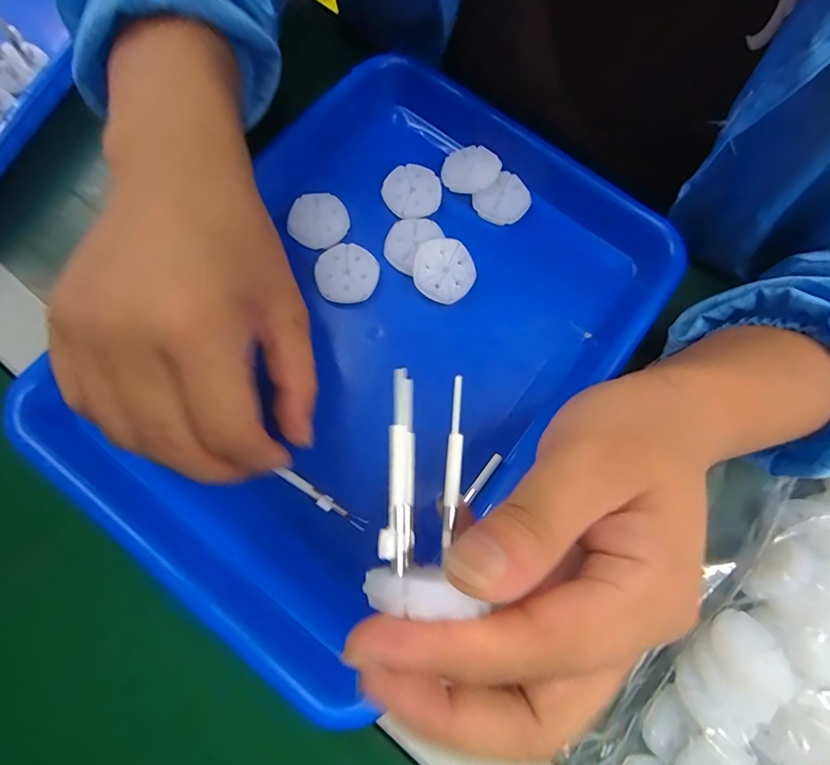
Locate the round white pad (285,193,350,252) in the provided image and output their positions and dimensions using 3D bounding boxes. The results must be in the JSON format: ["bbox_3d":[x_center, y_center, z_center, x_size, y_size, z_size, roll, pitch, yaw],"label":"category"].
[{"bbox_3d":[-0.062,-0.104,0.291,0.036,0.005,0.038,1,74,-2],"label":"round white pad"}]

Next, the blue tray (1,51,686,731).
[{"bbox_3d":[-0.023,-0.033,0.269,0.240,0.034,0.346,36,76,8],"label":"blue tray"}]

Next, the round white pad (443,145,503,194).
[{"bbox_3d":[0.037,-0.141,0.300,0.037,0.007,0.031,-18,76,-7],"label":"round white pad"}]

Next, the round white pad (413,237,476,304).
[{"bbox_3d":[0.018,-0.069,0.277,0.037,0.004,0.038,0,91,-8],"label":"round white pad"}]

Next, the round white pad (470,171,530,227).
[{"bbox_3d":[0.059,-0.120,0.299,0.036,0.008,0.030,-39,79,-12],"label":"round white pad"}]

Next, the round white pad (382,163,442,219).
[{"bbox_3d":[-0.002,-0.125,0.296,0.037,0.004,0.039,1,74,-2],"label":"round white pad"}]

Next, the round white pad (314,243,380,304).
[{"bbox_3d":[-0.042,-0.068,0.278,0.037,0.004,0.037,1,74,-2],"label":"round white pad"}]

